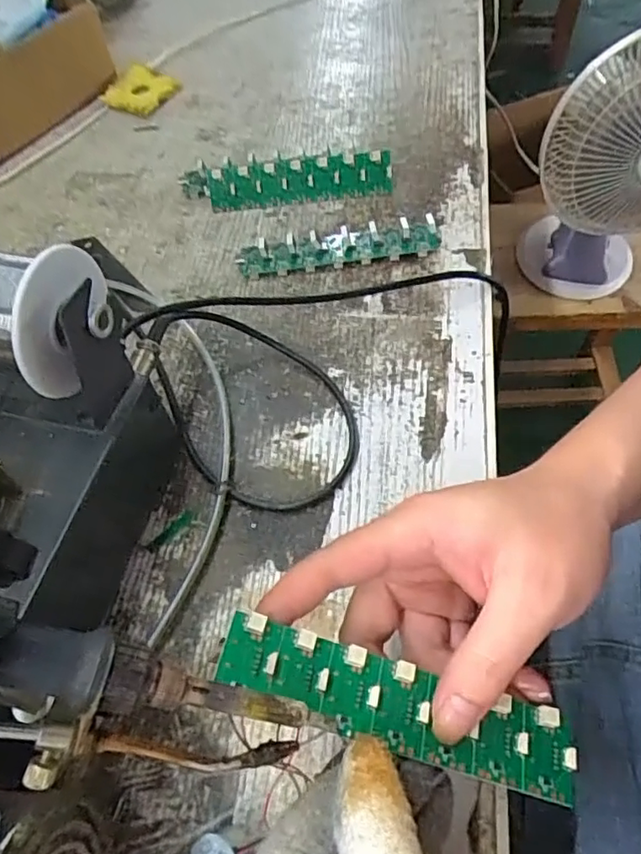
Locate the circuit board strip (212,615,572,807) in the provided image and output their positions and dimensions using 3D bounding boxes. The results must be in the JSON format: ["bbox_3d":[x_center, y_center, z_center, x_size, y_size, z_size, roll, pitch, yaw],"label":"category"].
[{"bbox_3d":[0.030,0.103,0.222,0.136,0.005,0.030,22,61,-2],"label":"circuit board strip"}]

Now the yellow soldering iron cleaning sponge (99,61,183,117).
[{"bbox_3d":[-0.166,-0.312,0.556,0.061,0.013,0.054,26,64,19],"label":"yellow soldering iron cleaning sponge"}]

